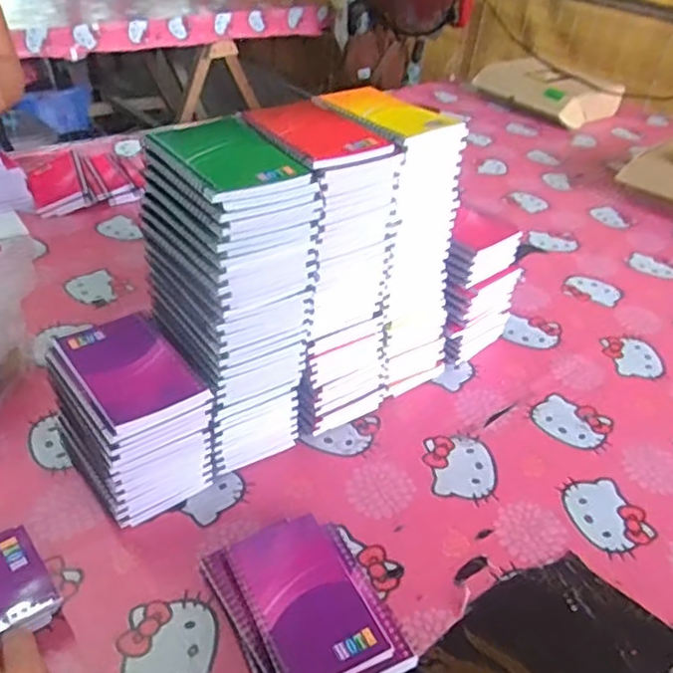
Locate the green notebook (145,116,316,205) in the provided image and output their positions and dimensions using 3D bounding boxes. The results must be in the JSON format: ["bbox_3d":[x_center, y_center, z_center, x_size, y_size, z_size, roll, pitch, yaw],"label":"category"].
[{"bbox_3d":[-0.088,-0.142,0.518,0.088,0.015,0.141,-19,43,-29],"label":"green notebook"}]

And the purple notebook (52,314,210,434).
[{"bbox_3d":[-0.173,0.025,0.551,0.083,0.013,0.130,-22,45,-32],"label":"purple notebook"}]

